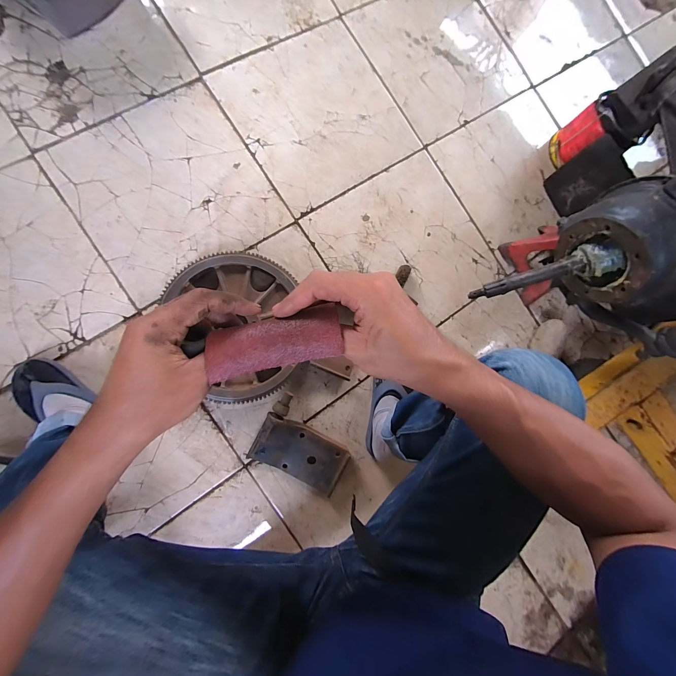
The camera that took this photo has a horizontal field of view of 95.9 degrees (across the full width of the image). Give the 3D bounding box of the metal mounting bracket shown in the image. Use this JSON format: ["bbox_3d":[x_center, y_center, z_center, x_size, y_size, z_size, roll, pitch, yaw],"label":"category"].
[{"bbox_3d":[-0.083,0.252,0.670,0.198,0.045,0.111,28,84,-6],"label":"metal mounting bracket"}]

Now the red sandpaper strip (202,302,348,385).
[{"bbox_3d":[-0.047,0.003,0.225,0.098,0.011,0.038,-14,89,-3],"label":"red sandpaper strip"}]

